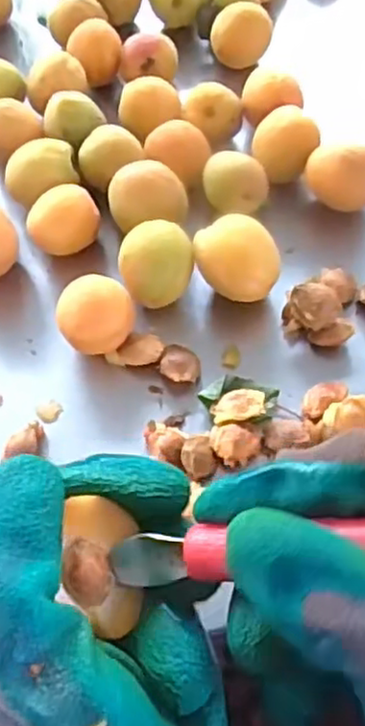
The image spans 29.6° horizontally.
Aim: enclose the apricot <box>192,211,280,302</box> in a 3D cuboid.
[{"bbox_3d":[0.032,-0.055,0.402,0.047,0.048,0.043,-1,60,2],"label":"apricot"}]

